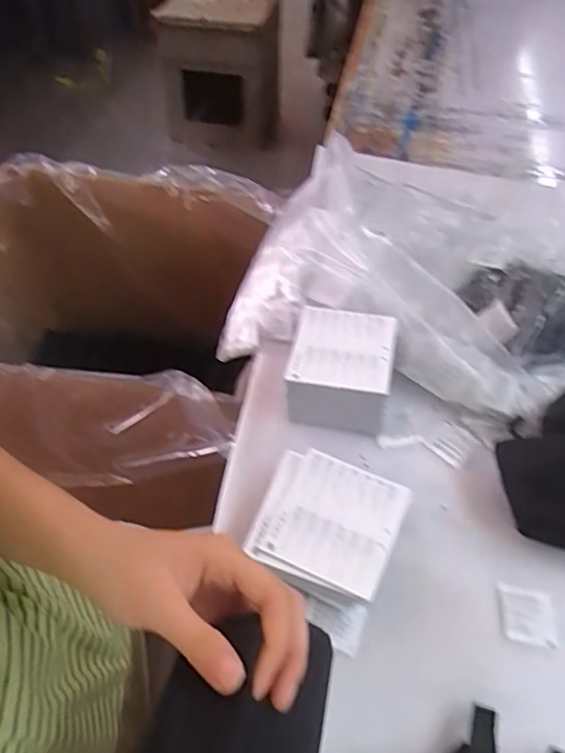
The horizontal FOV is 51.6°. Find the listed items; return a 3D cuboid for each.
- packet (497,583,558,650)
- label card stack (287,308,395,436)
[{"bbox_3d":[0.183,0.177,0.437,0.038,0.004,0.041,6,48,4],"label":"packet"},{"bbox_3d":[0.055,-0.007,0.557,0.090,0.062,0.101,10,49,7],"label":"label card stack"}]

